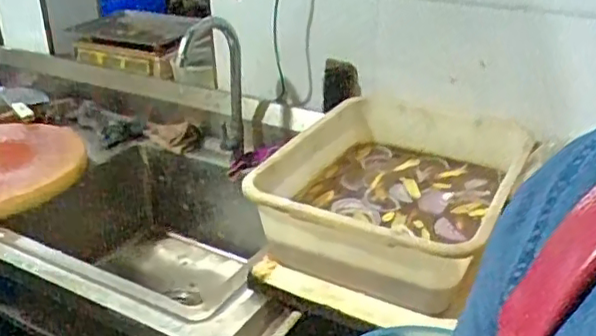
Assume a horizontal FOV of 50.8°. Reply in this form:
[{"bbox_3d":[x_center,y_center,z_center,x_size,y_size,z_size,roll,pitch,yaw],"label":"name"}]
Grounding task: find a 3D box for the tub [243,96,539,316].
[{"bbox_3d":[0.163,0.022,1.045,0.360,0.131,0.507,12,31,28],"label":"tub"}]

